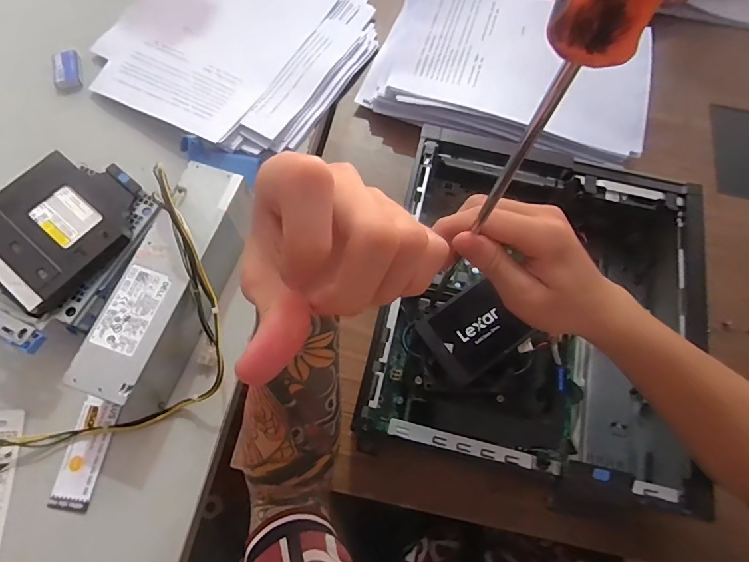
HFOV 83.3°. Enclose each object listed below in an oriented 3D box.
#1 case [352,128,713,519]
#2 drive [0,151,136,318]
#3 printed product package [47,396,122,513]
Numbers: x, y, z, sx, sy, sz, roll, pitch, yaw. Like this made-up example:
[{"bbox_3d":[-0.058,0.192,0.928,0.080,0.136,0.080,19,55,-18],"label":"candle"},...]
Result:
[{"bbox_3d":[0.159,0.031,0.420,0.294,0.098,0.304,13,69,3],"label":"case"},{"bbox_3d":[-0.320,-0.057,0.421,0.130,0.014,0.140,38,72,12],"label":"drive"},{"bbox_3d":[-0.272,0.163,0.399,0.034,0.004,0.097,10,69,2],"label":"printed product package"}]

